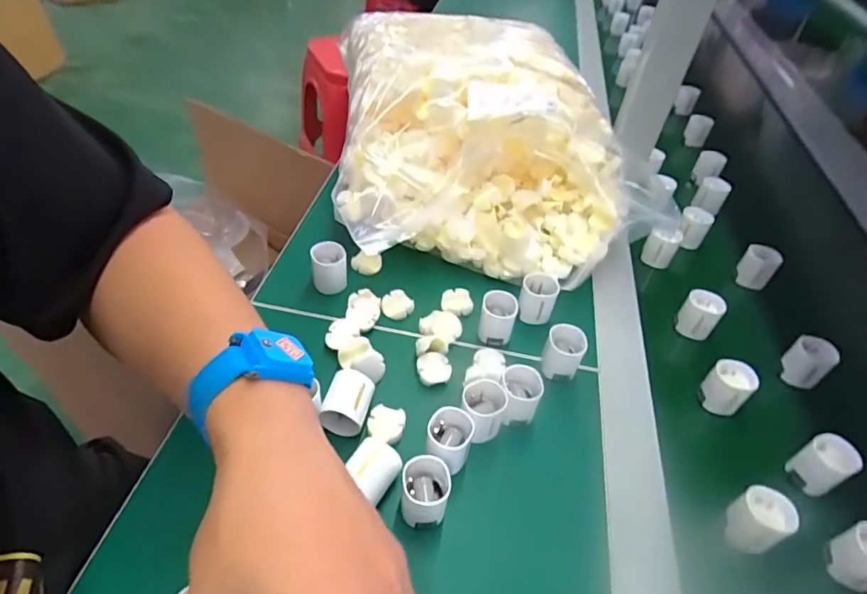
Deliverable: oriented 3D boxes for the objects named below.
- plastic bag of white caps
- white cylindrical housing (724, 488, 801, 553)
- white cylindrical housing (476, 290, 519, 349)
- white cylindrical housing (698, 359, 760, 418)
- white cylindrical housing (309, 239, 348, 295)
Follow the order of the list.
[{"bbox_3d":[0.053,-0.173,0.525,0.285,0.117,0.343,0,51,-5],"label":"plastic bag of white caps"},{"bbox_3d":[0.208,0.143,0.333,0.035,0.030,0.030,-19,56,-20],"label":"white cylindrical housing"},{"bbox_3d":[0.051,0.019,0.423,0.027,0.035,0.031,10,51,2],"label":"white cylindrical housing"},{"bbox_3d":[0.232,0.071,0.410,0.032,0.032,0.034,3,51,-4],"label":"white cylindrical housing"},{"bbox_3d":[-0.090,-0.027,0.446,0.029,0.031,0.030,3,51,-4],"label":"white cylindrical housing"}]

